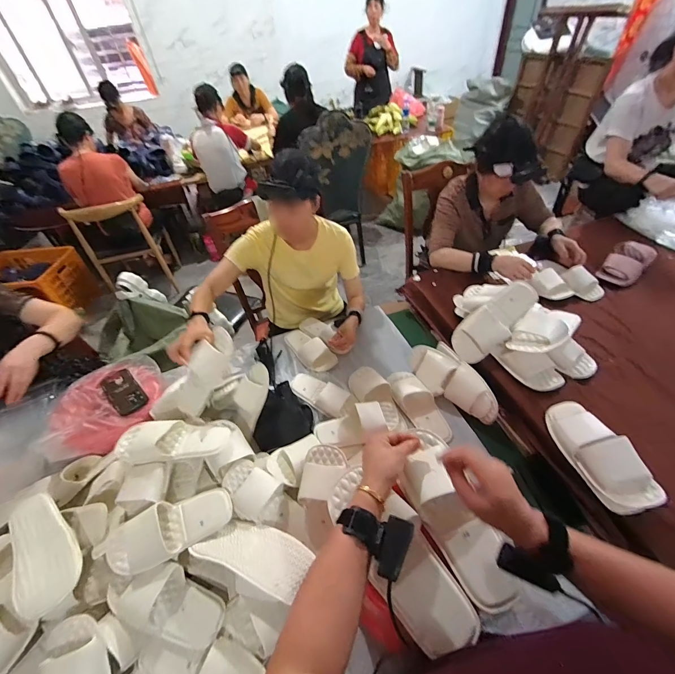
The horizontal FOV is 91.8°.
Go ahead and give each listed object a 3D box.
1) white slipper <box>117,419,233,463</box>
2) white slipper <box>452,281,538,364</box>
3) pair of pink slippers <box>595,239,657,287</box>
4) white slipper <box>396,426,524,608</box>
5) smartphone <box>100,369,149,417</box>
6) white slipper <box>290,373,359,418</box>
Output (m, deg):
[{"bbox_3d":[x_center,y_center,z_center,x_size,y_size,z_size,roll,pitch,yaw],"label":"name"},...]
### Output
[{"bbox_3d":[-0.364,0.237,0.742,0.230,0.076,0.096,-11,45,-3],"label":"white slipper"},{"bbox_3d":[0.443,-0.045,0.924,0.275,0.076,0.107,-45,49,8],"label":"white slipper"},{"bbox_3d":[1.029,-0.268,1.158,0.250,0.057,0.117,-33,51,-23],"label":"pair of pink slippers"},{"bbox_3d":[0.174,0.271,0.524,0.099,0.055,0.263,-17,53,-10],"label":"white slipper"},{"bbox_3d":[-0.619,0.154,0.949,0.166,0.015,0.078,39,56,25],"label":"smartphone"},{"bbox_3d":[-0.048,0.168,0.981,0.214,0.050,0.092,18,51,23],"label":"white slipper"}]

